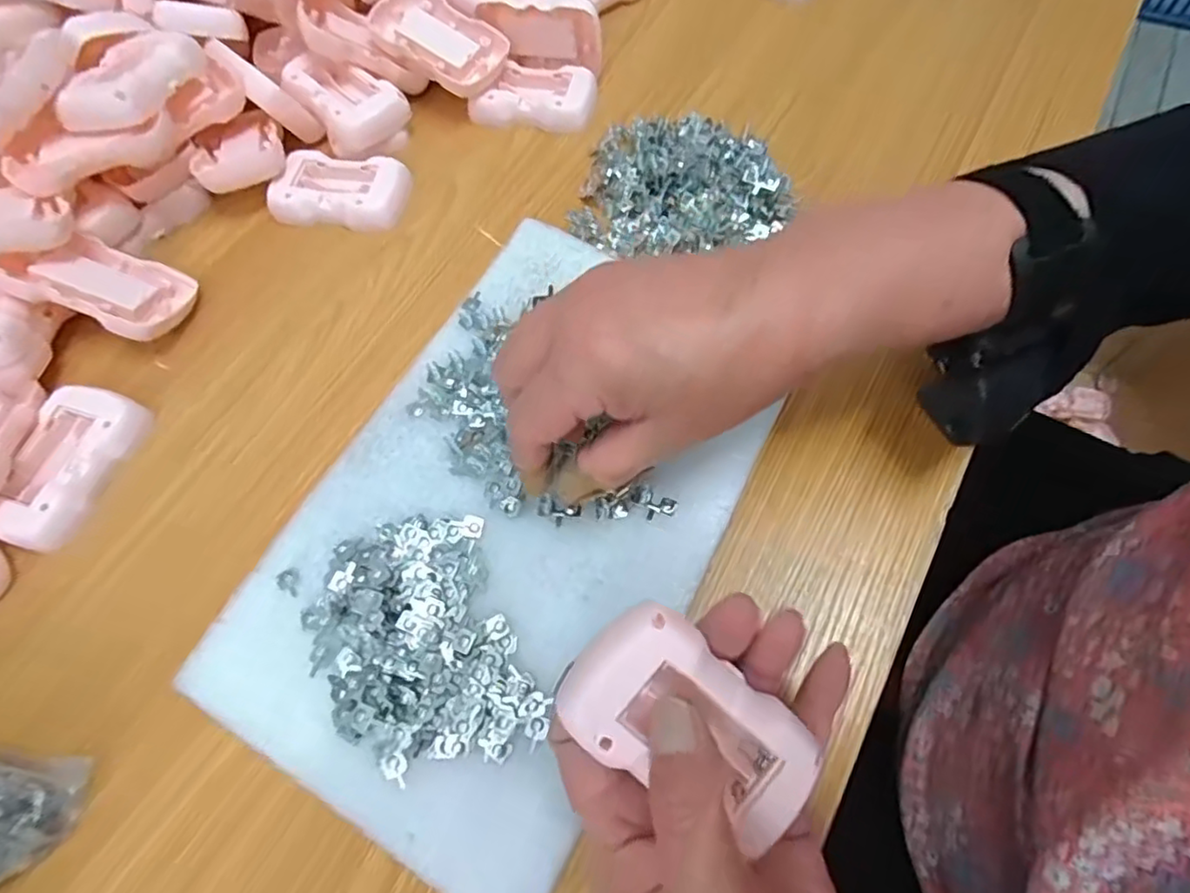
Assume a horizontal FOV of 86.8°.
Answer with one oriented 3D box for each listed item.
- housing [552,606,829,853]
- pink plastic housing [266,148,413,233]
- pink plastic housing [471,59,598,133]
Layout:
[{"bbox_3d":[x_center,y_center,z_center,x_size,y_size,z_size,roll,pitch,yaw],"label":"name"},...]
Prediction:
[{"bbox_3d":[0.032,0.089,0.212,0.083,0.019,0.048,33,85,-2],"label":"housing"},{"bbox_3d":[-0.163,-0.165,0.404,0.084,0.015,0.054,9,65,7],"label":"pink plastic housing"},{"bbox_3d":[-0.040,-0.245,0.437,0.083,0.022,0.049,12,65,8],"label":"pink plastic housing"}]

